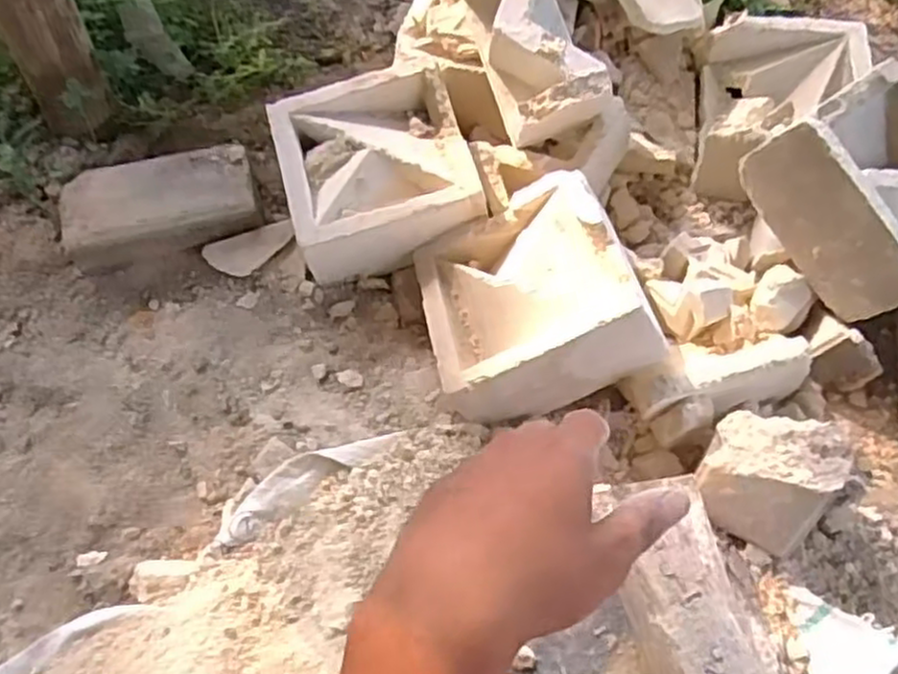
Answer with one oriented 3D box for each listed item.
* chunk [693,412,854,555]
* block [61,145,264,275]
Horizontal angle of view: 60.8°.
[{"bbox_3d":[0.289,0.130,0.704,0.109,0.095,0.108,28,64,14],"label":"chunk"},{"bbox_3d":[-0.328,-0.145,0.886,0.215,0.067,0.112,-14,62,-8],"label":"block"}]

